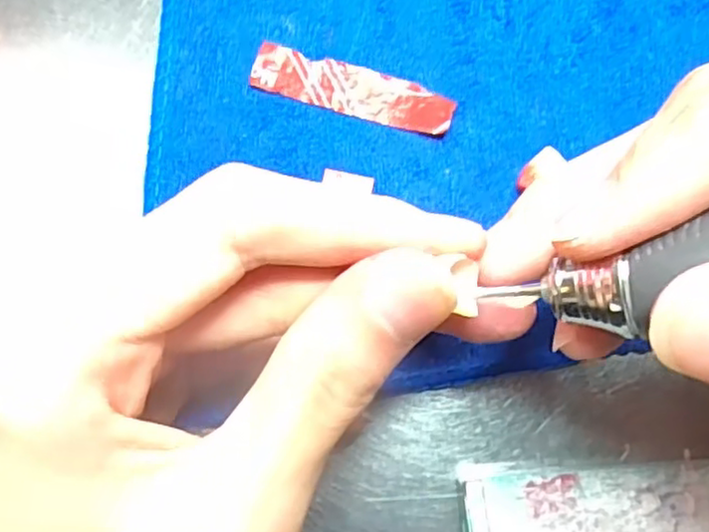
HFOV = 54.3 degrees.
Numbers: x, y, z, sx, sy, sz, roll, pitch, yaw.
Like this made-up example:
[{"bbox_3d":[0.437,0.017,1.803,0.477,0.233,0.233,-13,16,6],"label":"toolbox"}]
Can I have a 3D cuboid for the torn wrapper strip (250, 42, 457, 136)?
[{"bbox_3d":[-0.001,-0.050,0.196,0.058,0.005,0.014,17,78,7],"label":"torn wrapper strip"}]

